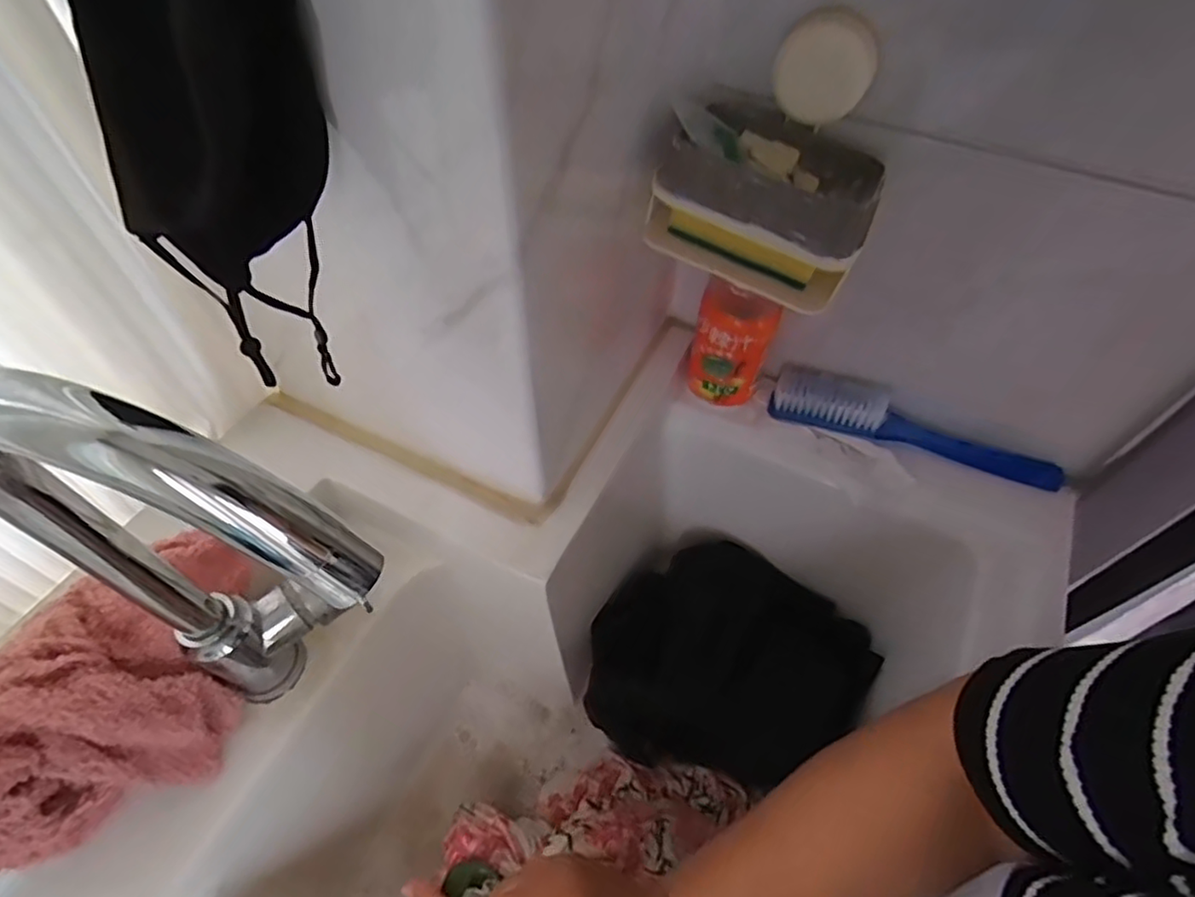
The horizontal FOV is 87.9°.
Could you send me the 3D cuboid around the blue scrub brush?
[{"bbox_3d":[0.263,-0.019,0.516,0.231,0.031,0.046,20,56,13],"label":"blue scrub brush"}]

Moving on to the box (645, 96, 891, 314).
[{"bbox_3d":[0.107,-0.156,0.392,0.131,0.082,0.097,26,57,17],"label":"box"}]

